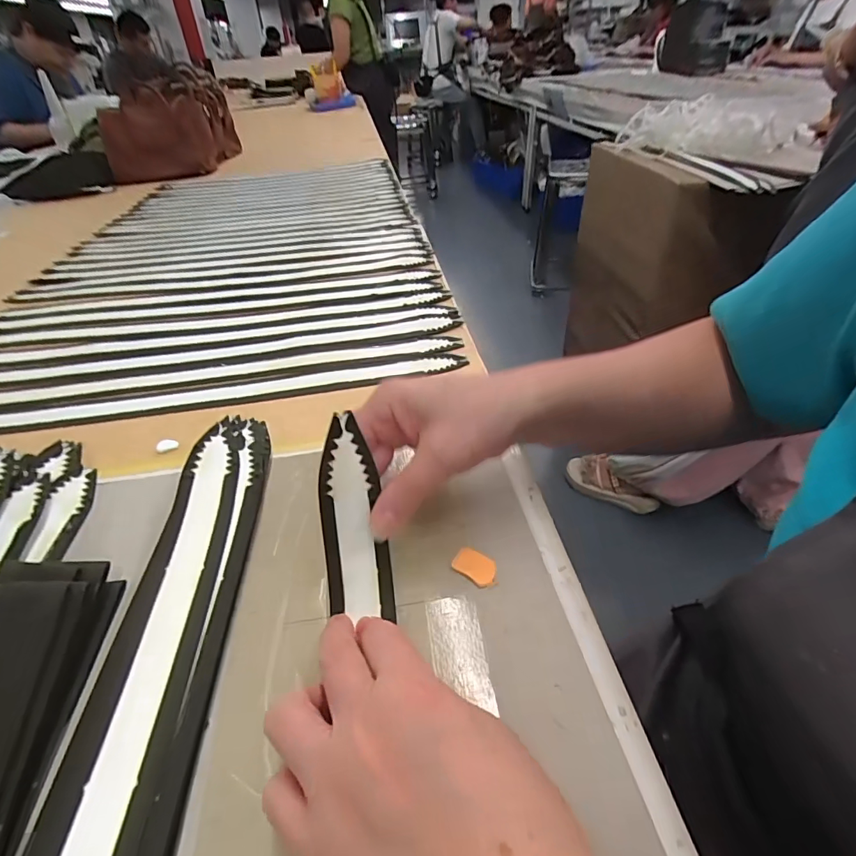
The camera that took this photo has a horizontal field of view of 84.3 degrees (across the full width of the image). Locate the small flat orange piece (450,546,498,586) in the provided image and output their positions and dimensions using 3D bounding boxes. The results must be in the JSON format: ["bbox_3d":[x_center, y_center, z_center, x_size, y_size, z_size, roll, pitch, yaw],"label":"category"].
[{"bbox_3d":[0.028,0.082,0.283,0.026,0.004,0.017,23,46,29],"label":"small flat orange piece"}]

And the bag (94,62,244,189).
[{"bbox_3d":[-0.717,-0.848,1.329,0.328,0.230,0.400,-15,40,-14],"label":"bag"}]

